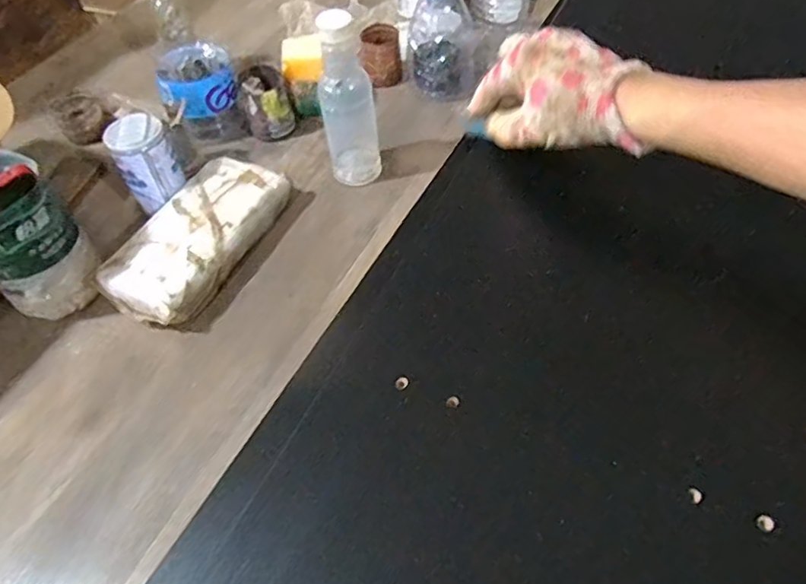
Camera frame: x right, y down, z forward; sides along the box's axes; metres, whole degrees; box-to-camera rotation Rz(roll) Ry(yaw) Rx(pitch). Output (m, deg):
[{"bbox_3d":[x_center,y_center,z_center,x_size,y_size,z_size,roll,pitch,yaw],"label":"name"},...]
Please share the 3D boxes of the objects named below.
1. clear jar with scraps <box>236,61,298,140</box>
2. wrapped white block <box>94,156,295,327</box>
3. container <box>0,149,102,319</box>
[{"bbox_3d":[-0.191,-0.268,0.835,0.067,0.079,0.066,-2,51,3],"label":"clear jar with scraps"},{"bbox_3d":[-0.236,-0.066,0.697,0.117,0.058,0.238,21,56,20],"label":"wrapped white block"},{"bbox_3d":[-0.396,-0.056,0.625,0.106,0.165,0.100,-36,57,-22],"label":"container"}]

